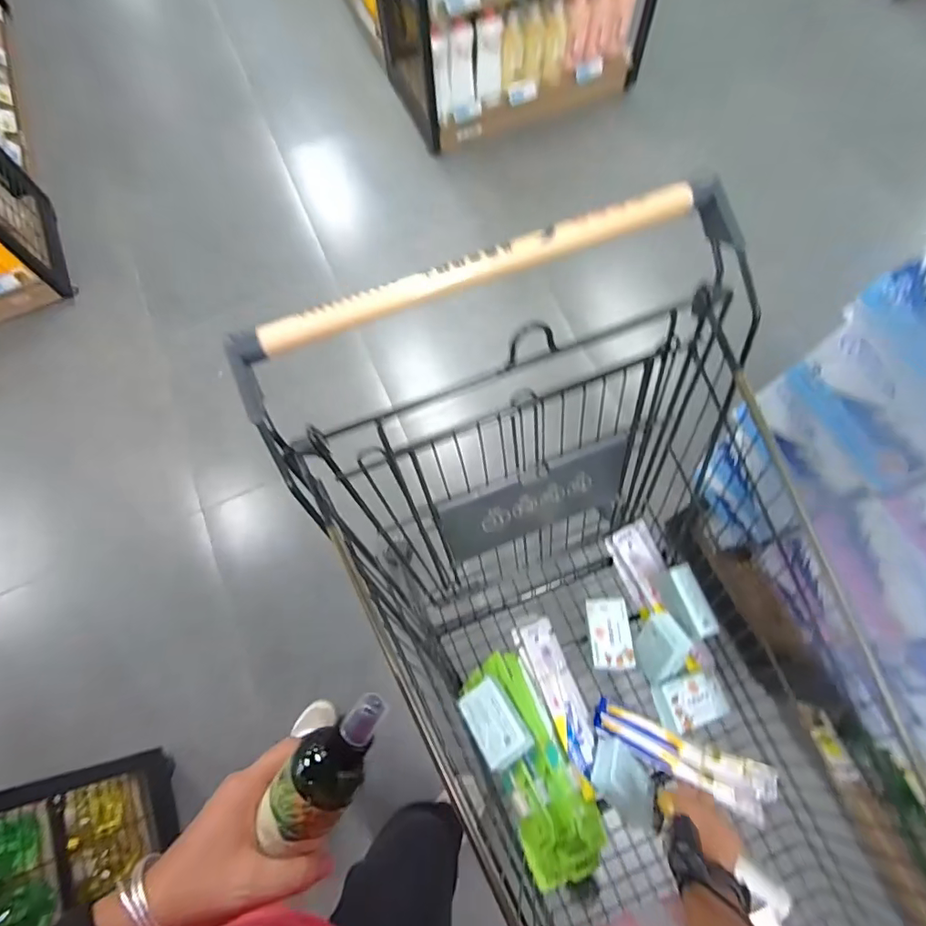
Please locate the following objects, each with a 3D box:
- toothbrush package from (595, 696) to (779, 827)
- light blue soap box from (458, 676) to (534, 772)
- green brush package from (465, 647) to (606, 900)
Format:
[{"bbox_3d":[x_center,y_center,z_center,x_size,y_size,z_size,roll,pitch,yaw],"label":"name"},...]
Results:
[{"bbox_3d":[0.290,0.387,0.689,0.224,0.029,0.062,20,63,21],"label":"toothbrush package"},{"bbox_3d":[0.040,0.349,0.693,0.064,0.033,0.097,-35,73,-10],"label":"light blue soap box"},{"bbox_3d":[0.095,0.399,0.701,0.106,0.064,0.275,-17,58,-4],"label":"green brush package"}]

